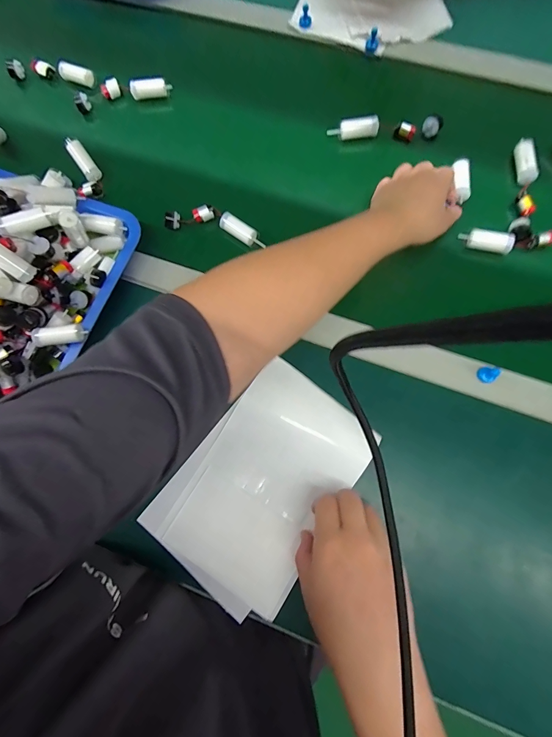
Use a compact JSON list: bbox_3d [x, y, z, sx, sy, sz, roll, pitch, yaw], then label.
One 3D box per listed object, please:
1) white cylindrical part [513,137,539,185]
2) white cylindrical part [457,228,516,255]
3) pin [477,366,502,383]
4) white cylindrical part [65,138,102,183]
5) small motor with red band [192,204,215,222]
[{"bbox_3d":[0.318,-0.263,0.440,0.020,0.023,0.062,2,77,2],"label":"white cylindrical part"},{"bbox_3d":[0.255,-0.155,0.418,0.060,0.021,0.024,14,78,5],"label":"white cylindrical part"},{"bbox_3d":[0.234,0.007,0.380,0.015,0.026,0.015,8,78,3],"label":"pin"},{"bbox_3d":[-0.257,-0.278,0.459,0.021,0.023,0.055,-34,113,-6],"label":"white cylindrical part"},{"bbox_3d":[-0.094,-0.201,0.444,0.026,0.017,0.012,-27,78,-5],"label":"small motor with red band"}]

